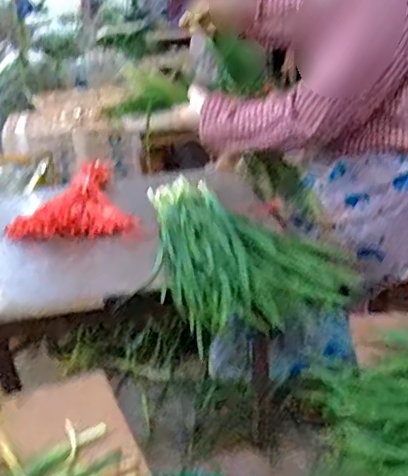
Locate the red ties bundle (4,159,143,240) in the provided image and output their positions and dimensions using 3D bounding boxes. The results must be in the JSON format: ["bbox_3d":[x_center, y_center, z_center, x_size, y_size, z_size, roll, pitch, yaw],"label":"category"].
[{"bbox_3d":[-0.285,-0.081,1.312,0.254,0.052,0.350,-9,23,-10],"label":"red ties bundle"}]

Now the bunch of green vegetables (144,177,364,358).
[{"bbox_3d":[0.074,0.015,1.089,0.302,0.096,0.446,-6,23,-4],"label":"bunch of green vegetables"}]

